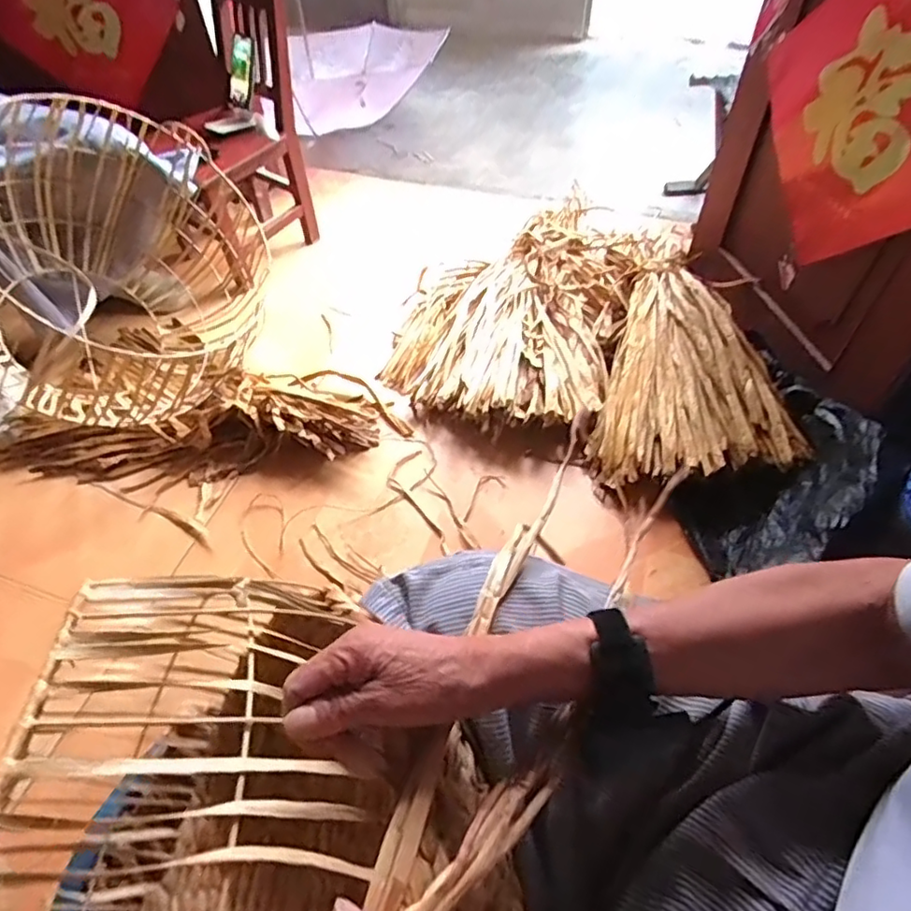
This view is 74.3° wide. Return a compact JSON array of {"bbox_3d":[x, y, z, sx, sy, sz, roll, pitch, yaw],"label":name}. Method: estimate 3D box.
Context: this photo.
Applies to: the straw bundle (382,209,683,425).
[{"bbox_3d":[0.179,-0.374,1.416,0.516,0.129,0.777,22,56,18],"label":"straw bundle"}]

